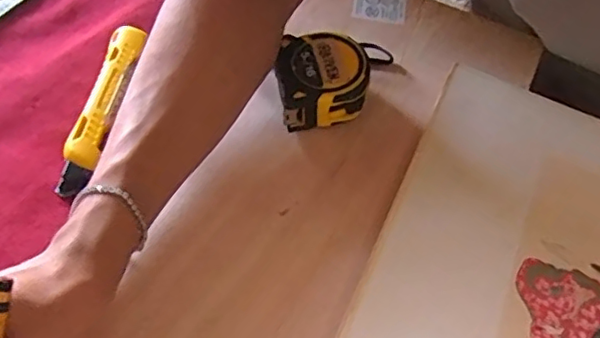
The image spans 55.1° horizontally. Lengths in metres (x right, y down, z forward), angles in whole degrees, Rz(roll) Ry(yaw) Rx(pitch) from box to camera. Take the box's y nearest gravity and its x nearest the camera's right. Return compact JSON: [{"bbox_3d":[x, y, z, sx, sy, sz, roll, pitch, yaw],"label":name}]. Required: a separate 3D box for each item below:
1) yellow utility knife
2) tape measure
[{"bbox_3d":[-0.142,-0.047,0.412,0.027,0.017,0.142,10,55,3],"label":"yellow utility knife"},{"bbox_3d":[0.018,-0.064,0.423,0.073,0.041,0.063,-6,56,-8],"label":"tape measure"}]

